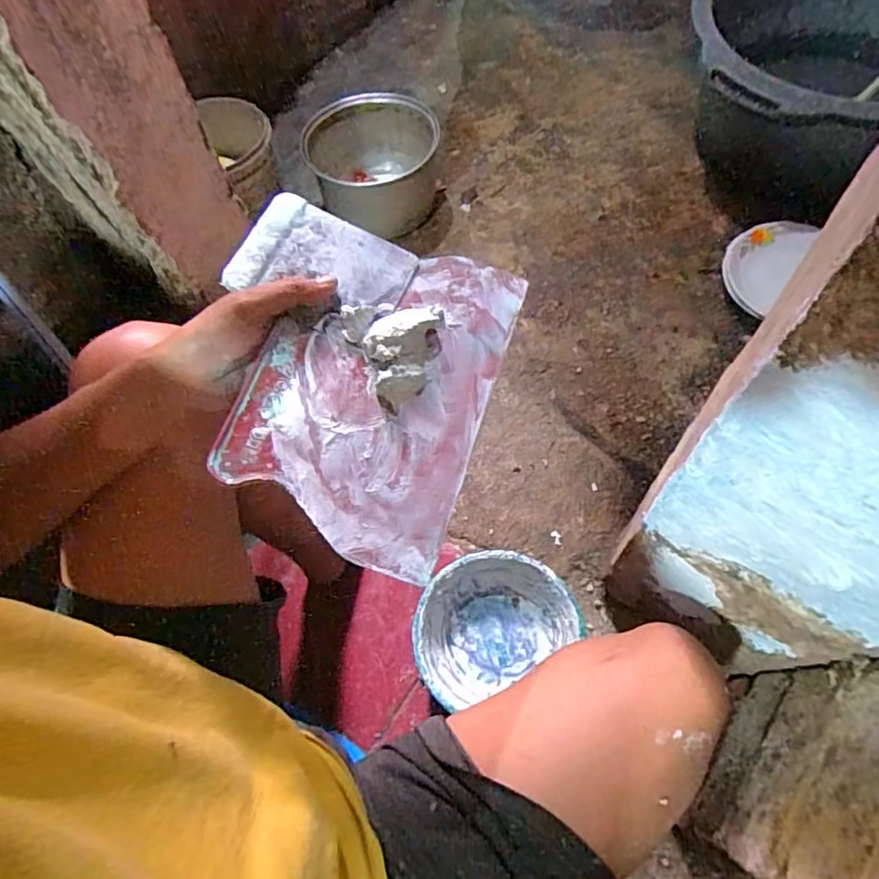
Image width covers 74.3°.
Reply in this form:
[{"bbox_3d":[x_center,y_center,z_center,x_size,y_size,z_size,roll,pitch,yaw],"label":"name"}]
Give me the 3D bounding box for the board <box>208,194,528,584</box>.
[{"bbox_3d":[-0.057,-0.042,0.358,0.170,0.047,0.202,16,67,9],"label":"board"}]

